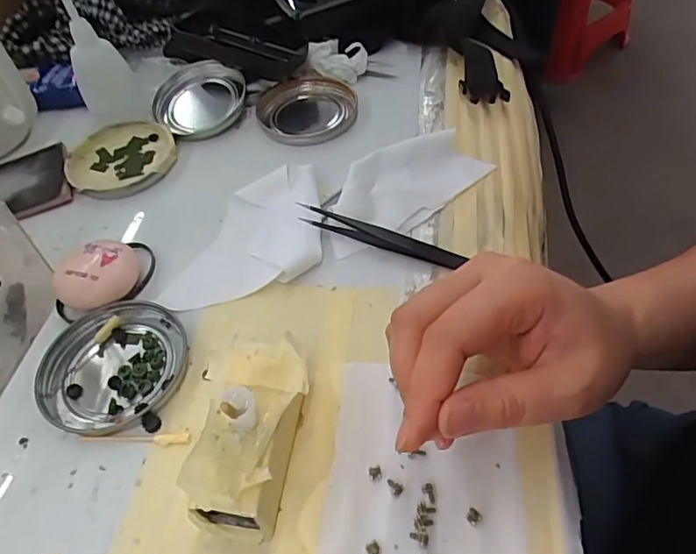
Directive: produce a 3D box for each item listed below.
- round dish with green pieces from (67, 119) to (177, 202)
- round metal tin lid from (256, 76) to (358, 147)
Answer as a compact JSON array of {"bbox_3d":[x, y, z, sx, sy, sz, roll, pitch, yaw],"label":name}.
[{"bbox_3d":[-0.171,-0.089,0.409,0.078,0.009,0.082,-3,51,4],"label":"round dish with green pieces"},{"bbox_3d":[-0.032,-0.131,0.434,0.077,0.018,0.076,-3,51,4],"label":"round metal tin lid"}]

